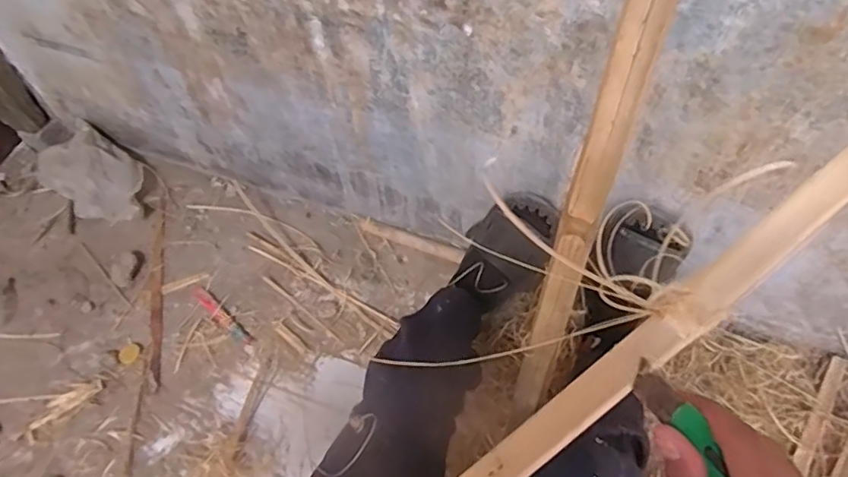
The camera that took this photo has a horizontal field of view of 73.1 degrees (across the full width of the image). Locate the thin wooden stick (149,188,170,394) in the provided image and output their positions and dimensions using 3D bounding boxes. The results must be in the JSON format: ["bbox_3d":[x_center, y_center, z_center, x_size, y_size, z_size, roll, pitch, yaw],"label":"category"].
[{"bbox_3d":[-0.543,0.089,1.168,0.029,0.009,0.450,-11,57,-2],"label":"thin wooden stick"}]

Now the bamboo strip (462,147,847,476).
[{"bbox_3d":[0.181,0.010,0.313,0.527,0.013,0.023,-43,61,6],"label":"bamboo strip"}]

